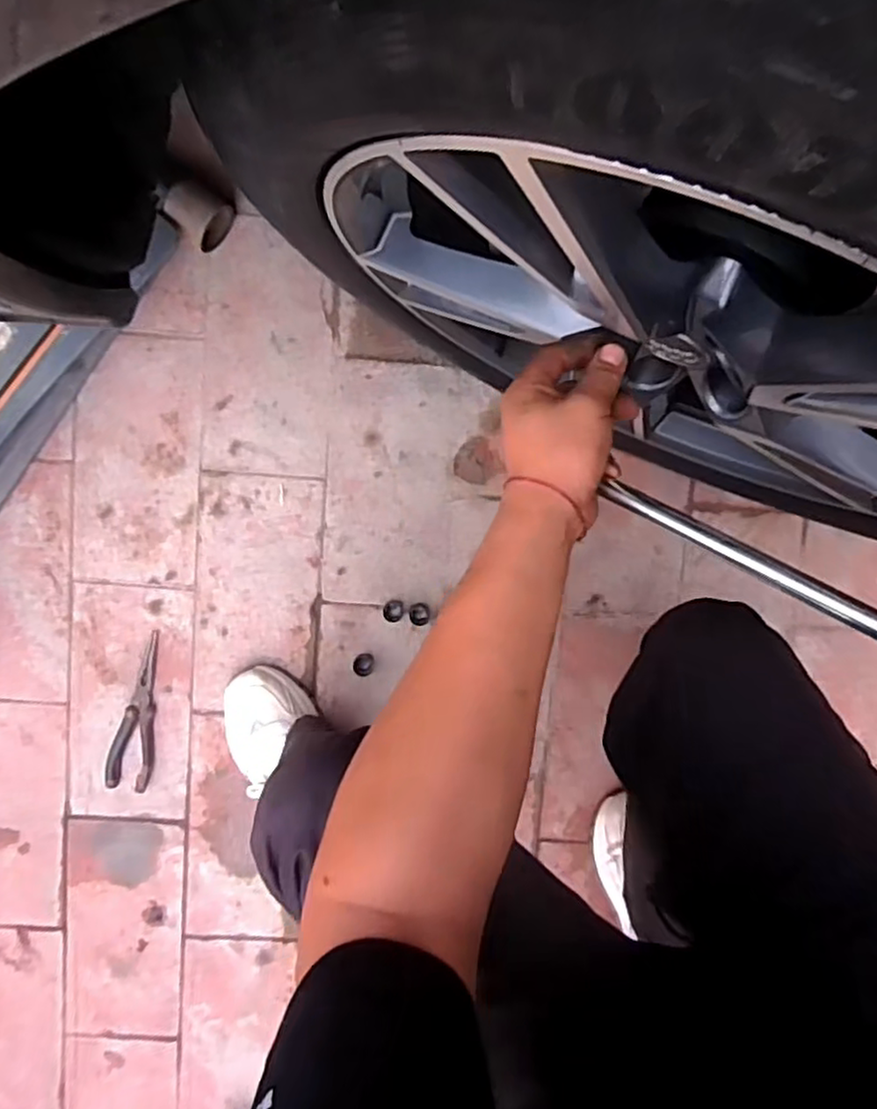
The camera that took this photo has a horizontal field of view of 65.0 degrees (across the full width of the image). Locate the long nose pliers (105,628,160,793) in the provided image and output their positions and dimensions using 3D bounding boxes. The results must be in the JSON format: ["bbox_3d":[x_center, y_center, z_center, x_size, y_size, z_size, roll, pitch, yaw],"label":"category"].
[{"bbox_3d":[-0.372,0.194,0.852,0.052,0.015,0.197,11,96,-4],"label":"long nose pliers"}]

